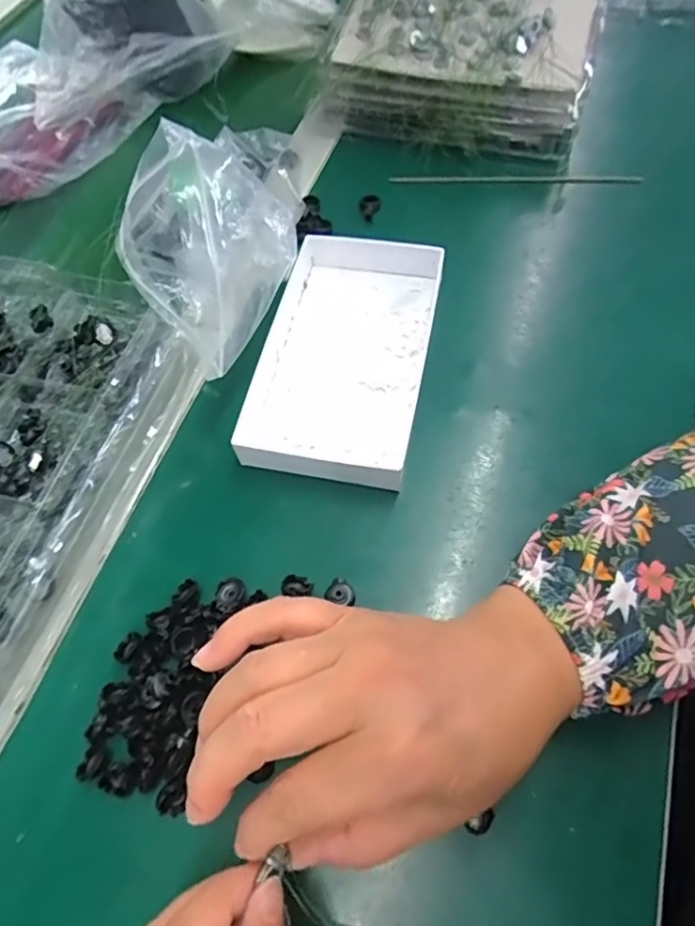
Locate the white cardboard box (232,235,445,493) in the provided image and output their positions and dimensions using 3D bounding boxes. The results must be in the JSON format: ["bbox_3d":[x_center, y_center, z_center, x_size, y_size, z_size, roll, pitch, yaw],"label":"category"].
[{"bbox_3d":[-0.006,-0.071,0.371,0.108,0.027,0.179,9,61,8],"label":"white cardboard box"}]

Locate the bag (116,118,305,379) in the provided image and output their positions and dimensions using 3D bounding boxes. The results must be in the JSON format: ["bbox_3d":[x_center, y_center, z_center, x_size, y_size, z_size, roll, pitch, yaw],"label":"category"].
[{"bbox_3d":[-0.083,-0.130,0.343,0.094,0.073,0.128,10,62,9],"label":"bag"}]

